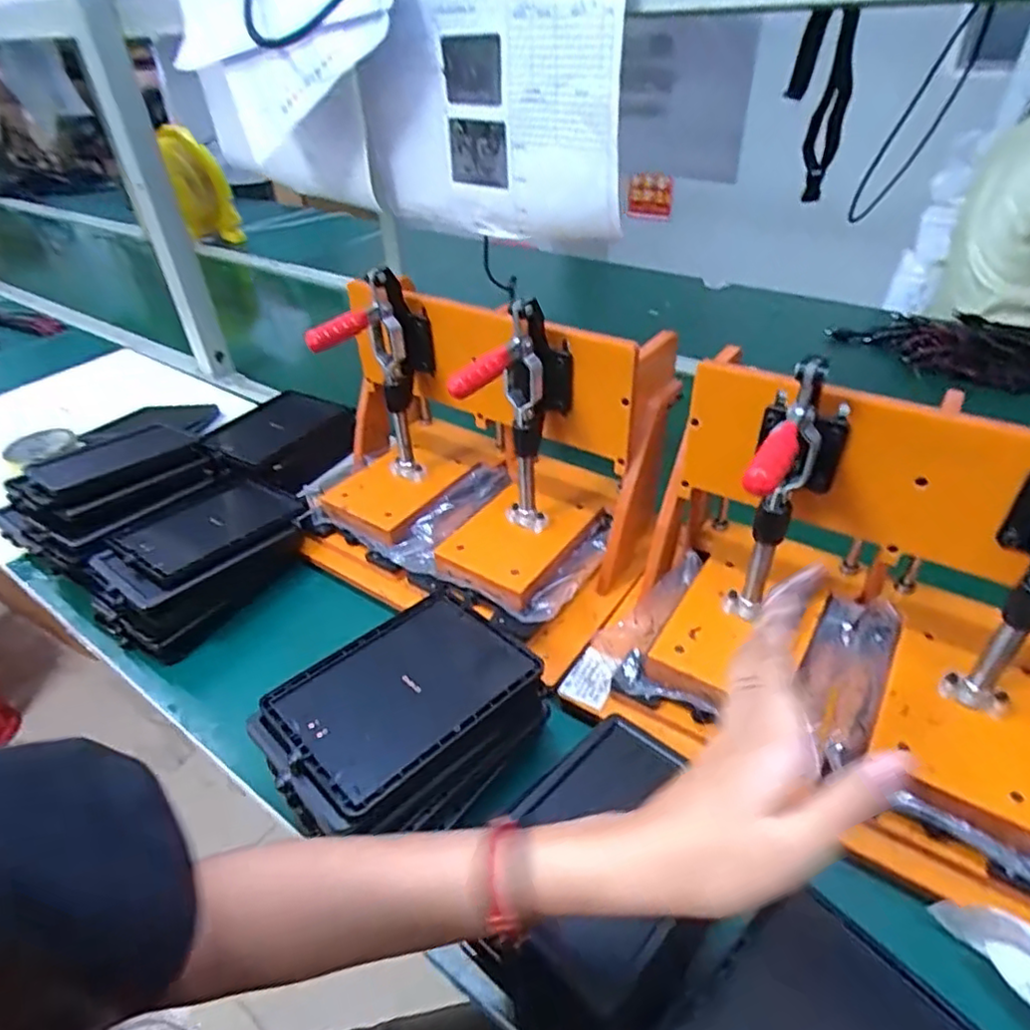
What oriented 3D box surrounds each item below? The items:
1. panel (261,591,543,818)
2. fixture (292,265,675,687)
[{"bbox_3d":[-0.077,0.119,0.449,0.116,0.017,0.165,30,48,35],"label":"panel"},{"bbox_3d":[-0.051,-0.071,0.631,0.362,0.242,0.215,21,44,28],"label":"fixture"}]

